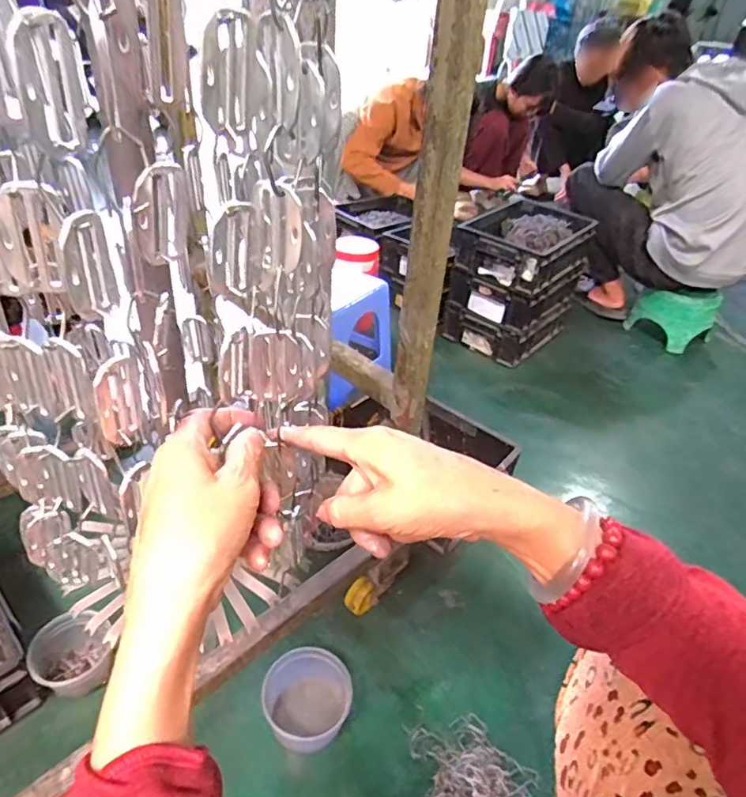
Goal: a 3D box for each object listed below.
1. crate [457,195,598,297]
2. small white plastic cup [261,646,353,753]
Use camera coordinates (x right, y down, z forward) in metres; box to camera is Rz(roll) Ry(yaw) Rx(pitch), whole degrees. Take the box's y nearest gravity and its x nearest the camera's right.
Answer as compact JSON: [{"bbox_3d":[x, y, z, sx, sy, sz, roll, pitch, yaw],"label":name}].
[{"bbox_3d":[0.423,-0.410,1.466,0.253,0.132,0.350,27,42,26],"label":"crate"},{"bbox_3d":[-0.086,0.399,0.726,0.111,0.062,0.111,4,37,-3],"label":"small white plastic cup"}]

